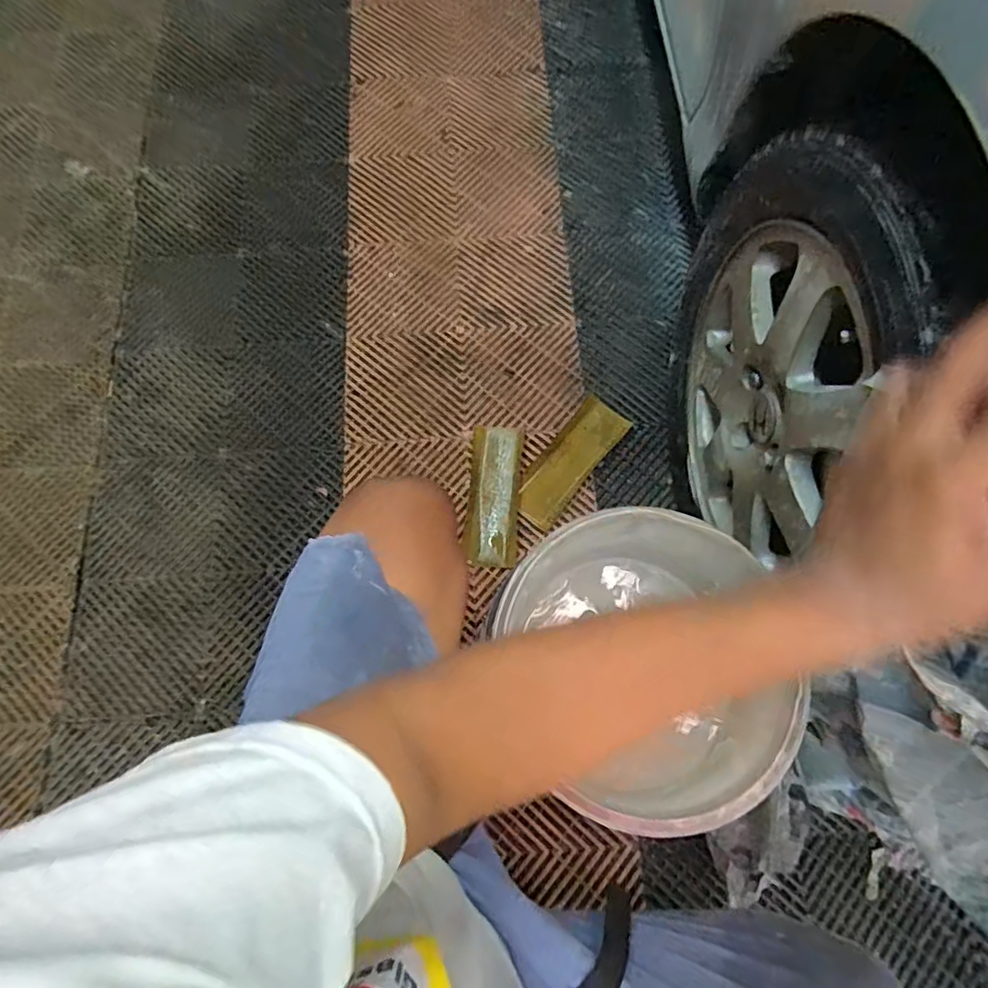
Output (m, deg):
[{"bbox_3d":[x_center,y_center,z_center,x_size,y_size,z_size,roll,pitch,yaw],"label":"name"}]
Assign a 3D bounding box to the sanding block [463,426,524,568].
[{"bbox_3d":[0.001,0.002,0.927,0.079,0.016,0.225,3,74,3],"label":"sanding block"}]

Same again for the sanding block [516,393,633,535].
[{"bbox_3d":[0.122,-0.055,0.943,0.084,0.012,0.234,38,78,12],"label":"sanding block"}]

